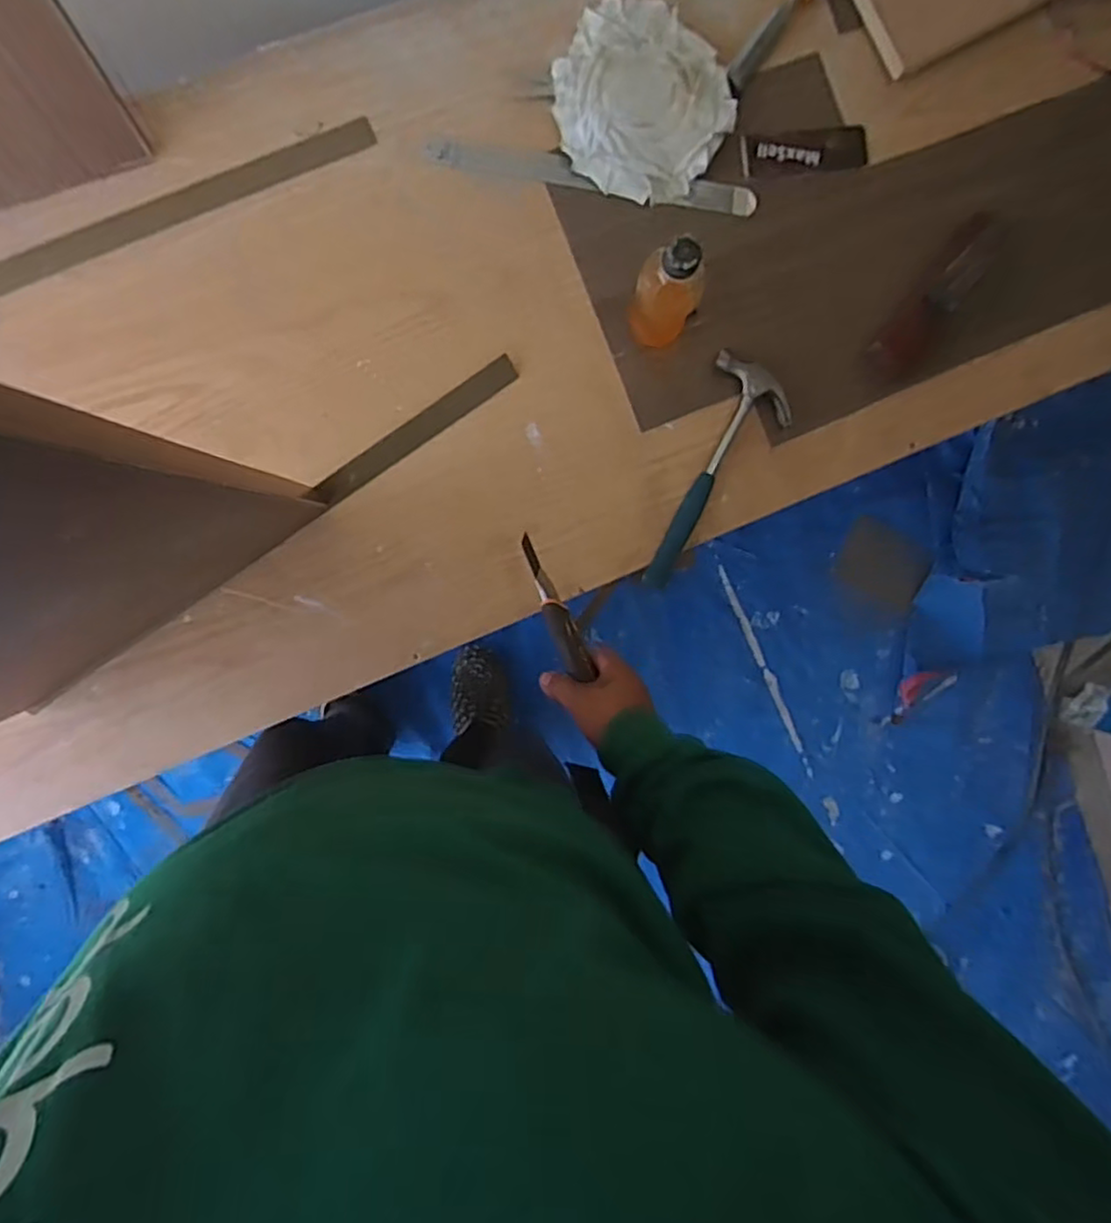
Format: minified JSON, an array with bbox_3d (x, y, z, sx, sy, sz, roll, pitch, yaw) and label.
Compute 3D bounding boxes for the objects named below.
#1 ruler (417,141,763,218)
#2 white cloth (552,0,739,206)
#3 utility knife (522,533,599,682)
[{"bbox_3d":[0.041,-0.440,0.707,0.335,0.009,0.029,5,104,-6],"label":"ruler"},{"bbox_3d":[0.088,-0.509,0.696,0.170,0.027,0.177,35,89,-6],"label":"white cloth"},{"bbox_3d":[-0.001,-0.004,0.657,0.024,0.021,0.143,-23,80,-4],"label":"utility knife"}]

